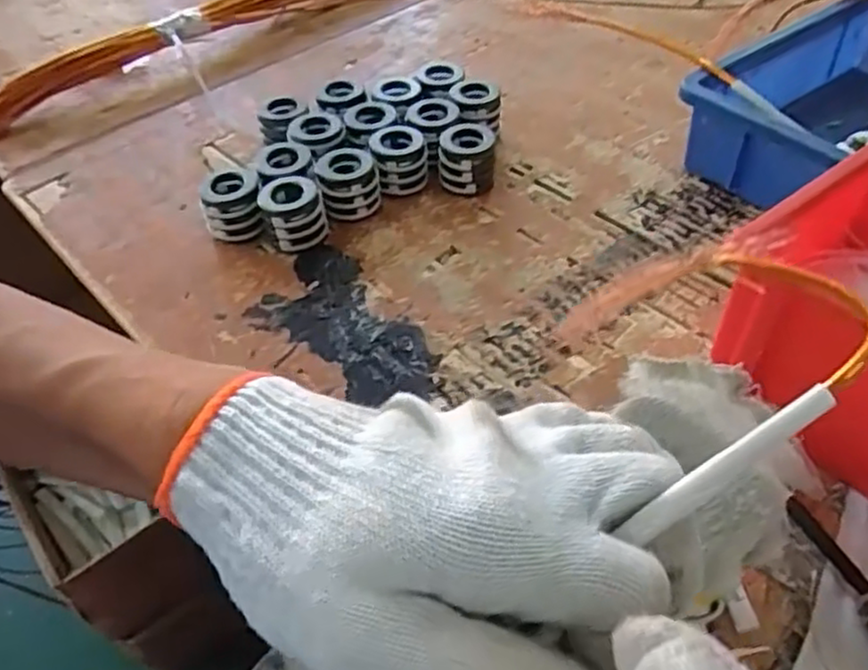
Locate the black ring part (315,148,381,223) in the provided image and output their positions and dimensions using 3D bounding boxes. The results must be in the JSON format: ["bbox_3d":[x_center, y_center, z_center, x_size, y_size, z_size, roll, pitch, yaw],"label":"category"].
[{"bbox_3d":[-0.069,-0.121,0.573,0.049,0.041,0.052,-6,47,-3],"label":"black ring part"}]

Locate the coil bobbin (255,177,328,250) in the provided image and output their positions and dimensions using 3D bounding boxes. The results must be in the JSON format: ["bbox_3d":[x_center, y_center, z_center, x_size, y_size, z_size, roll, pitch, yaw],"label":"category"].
[{"bbox_3d":[-0.111,-0.094,0.553,0.046,0.041,0.047,-26,51,-20],"label":"coil bobbin"}]

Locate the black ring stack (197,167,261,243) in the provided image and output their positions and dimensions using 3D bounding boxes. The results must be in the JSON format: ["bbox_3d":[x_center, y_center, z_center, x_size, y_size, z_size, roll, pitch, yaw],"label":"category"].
[{"bbox_3d":[-0.162,-0.101,0.568,0.048,0.047,0.041,-8,47,-5],"label":"black ring stack"}]

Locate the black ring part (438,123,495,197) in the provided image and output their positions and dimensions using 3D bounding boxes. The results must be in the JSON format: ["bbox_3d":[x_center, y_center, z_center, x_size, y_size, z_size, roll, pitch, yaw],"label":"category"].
[{"bbox_3d":[0.028,-0.147,0.595,0.045,0.046,0.045,1,47,4],"label":"black ring part"}]

